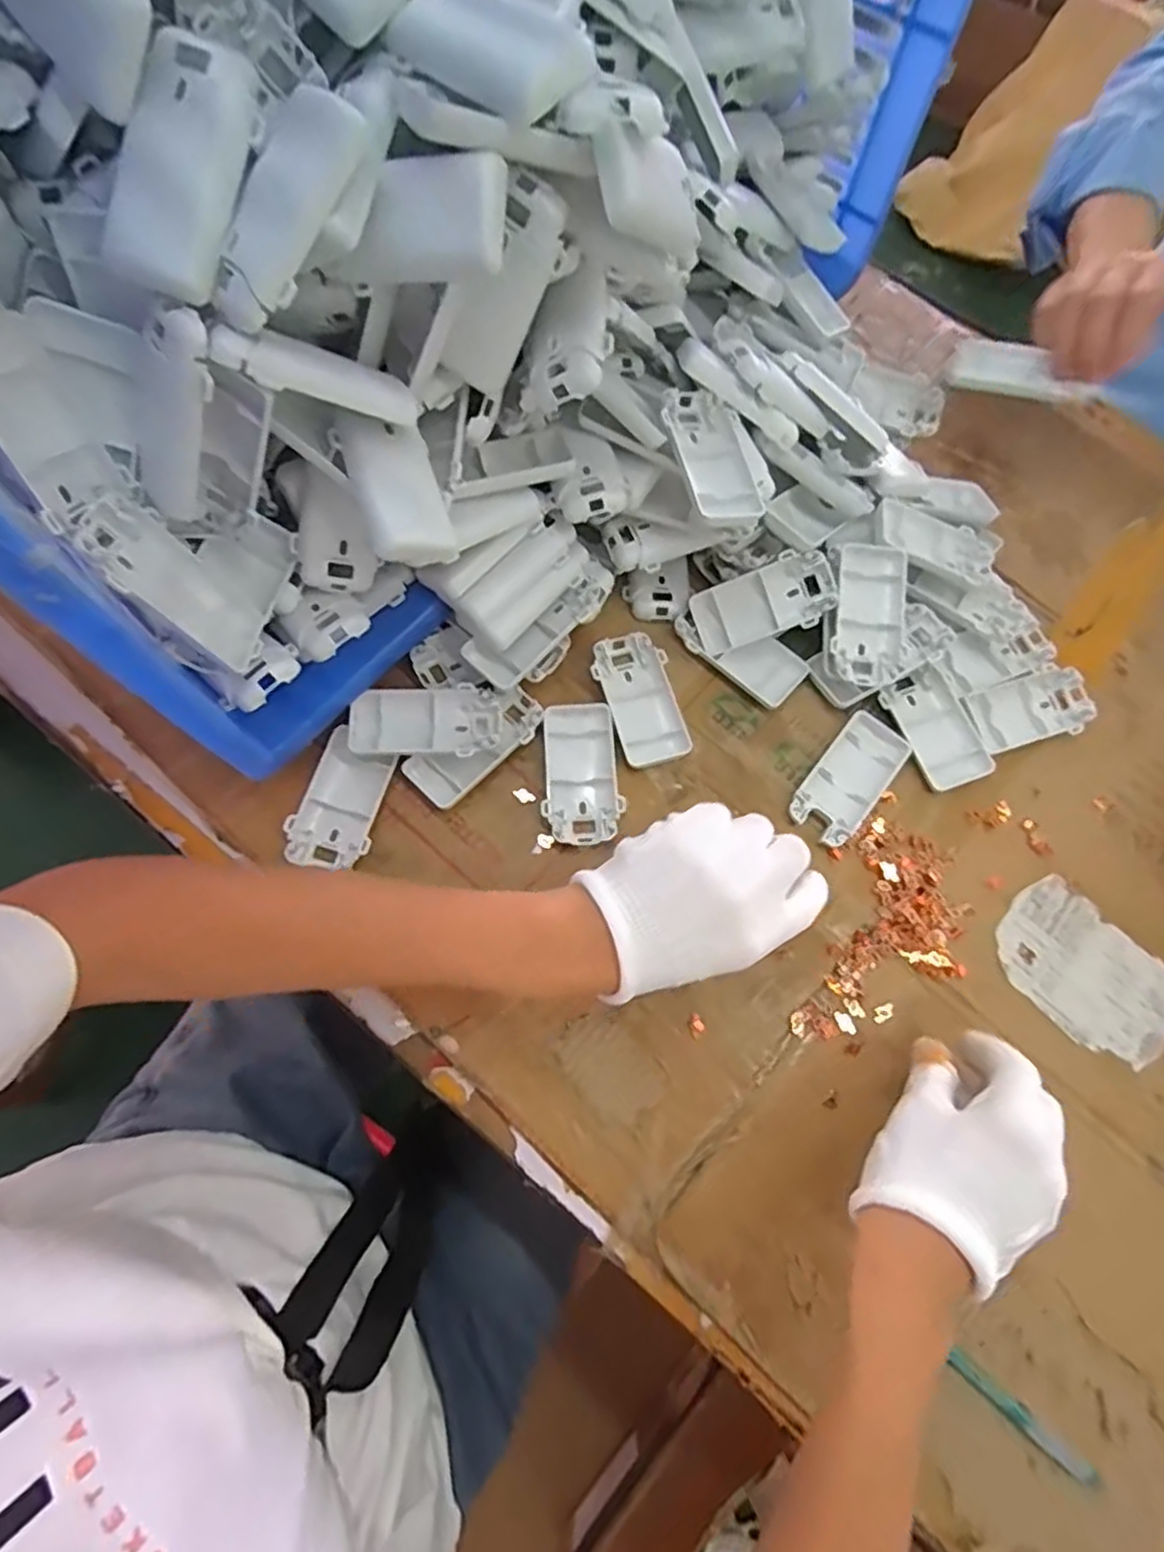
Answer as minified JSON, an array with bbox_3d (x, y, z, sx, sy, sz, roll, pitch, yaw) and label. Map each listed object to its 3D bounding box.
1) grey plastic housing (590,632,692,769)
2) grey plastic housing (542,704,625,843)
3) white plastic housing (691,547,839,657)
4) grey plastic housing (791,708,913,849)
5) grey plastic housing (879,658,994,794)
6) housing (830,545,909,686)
[{"bbox_3d":[0.040,-0.054,0.500,0.048,0.016,0.095,-18,73,-7],"label":"grey plastic housing"},{"bbox_3d":[-0.001,-0.002,0.481,0.052,0.012,0.093,-8,72,-4],"label":"grey plastic housing"},{"bbox_3d":[0.127,-0.121,0.505,0.094,0.015,0.048,-22,101,12],"label":"white plastic housing"},{"bbox_3d":[0.180,0.003,0.486,0.046,0.014,0.092,39,75,11],"label":"grey plastic housing"},{"bbox_3d":[0.245,-0.034,0.500,0.051,0.012,0.086,-22,73,-8],"label":"grey plastic housing"},{"bbox_3d":[0.197,-0.110,0.493,0.052,0.010,0.094,6,88,-7],"label":"housing"}]

